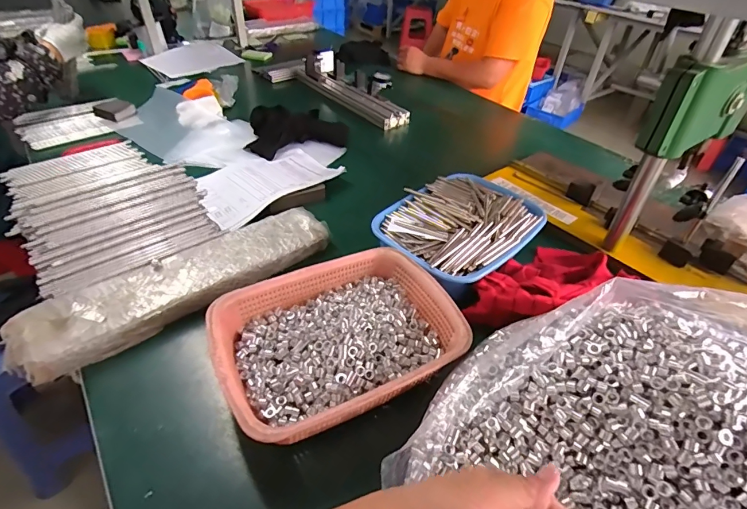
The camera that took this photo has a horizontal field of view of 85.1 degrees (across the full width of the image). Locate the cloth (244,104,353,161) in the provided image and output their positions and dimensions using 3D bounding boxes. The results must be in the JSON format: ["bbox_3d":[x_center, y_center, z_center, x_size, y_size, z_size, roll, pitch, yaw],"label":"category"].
[{"bbox_3d":[-0.189,-0.318,1.038,0.251,0.058,0.206,-3,41,-7],"label":"cloth"}]

